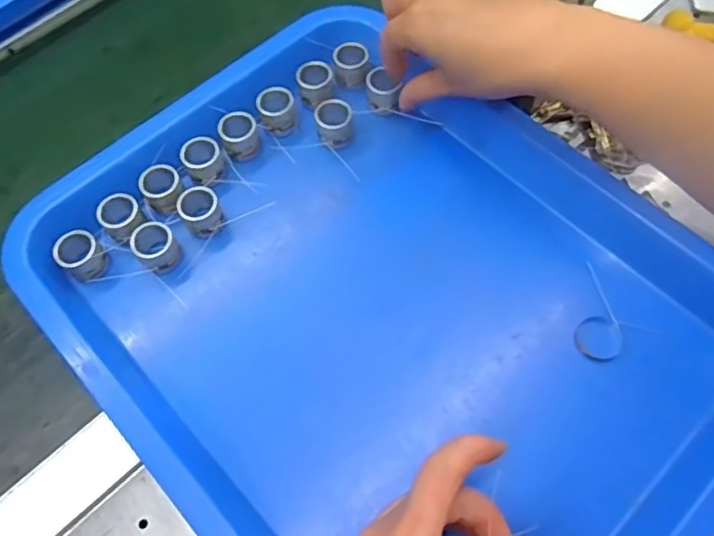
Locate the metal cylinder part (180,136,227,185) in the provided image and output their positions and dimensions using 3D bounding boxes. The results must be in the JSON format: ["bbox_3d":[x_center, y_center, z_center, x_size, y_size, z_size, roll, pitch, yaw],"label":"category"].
[{"bbox_3d":[-0.099,-0.069,0.387,0.025,0.022,0.024,-1,64,2],"label":"metal cylinder part"}]

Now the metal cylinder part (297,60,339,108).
[{"bbox_3d":[-0.028,-0.129,0.414,0.026,0.018,0.025,-12,65,-4],"label":"metal cylinder part"}]

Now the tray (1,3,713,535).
[{"bbox_3d":[0.020,0.022,0.339,0.296,0.038,0.376,-41,70,-16],"label":"tray"}]

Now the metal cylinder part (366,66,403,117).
[{"bbox_3d":[0.019,-0.122,0.407,0.023,0.016,0.028,-3,64,1],"label":"metal cylinder part"}]

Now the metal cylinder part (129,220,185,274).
[{"bbox_3d":[-0.122,-0.012,0.363,0.024,0.026,0.023,-1,64,2],"label":"metal cylinder part"}]

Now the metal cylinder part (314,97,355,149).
[{"bbox_3d":[-0.015,-0.098,0.399,0.025,0.017,0.025,-1,64,2],"label":"metal cylinder part"}]

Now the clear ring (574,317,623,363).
[{"bbox_3d":[0.139,0.041,0.342,0.026,0.004,0.027,1,65,3],"label":"clear ring"}]

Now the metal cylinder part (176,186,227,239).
[{"bbox_3d":[-0.097,-0.033,0.372,0.025,0.026,0.027,-1,64,2],"label":"metal cylinder part"}]

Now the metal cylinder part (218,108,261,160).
[{"bbox_3d":[-0.078,-0.088,0.396,0.025,0.020,0.026,-1,64,2],"label":"metal cylinder part"}]

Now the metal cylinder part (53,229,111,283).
[{"bbox_3d":[-0.167,-0.007,0.360,0.021,0.024,0.024,30,69,15],"label":"metal cylinder part"}]

